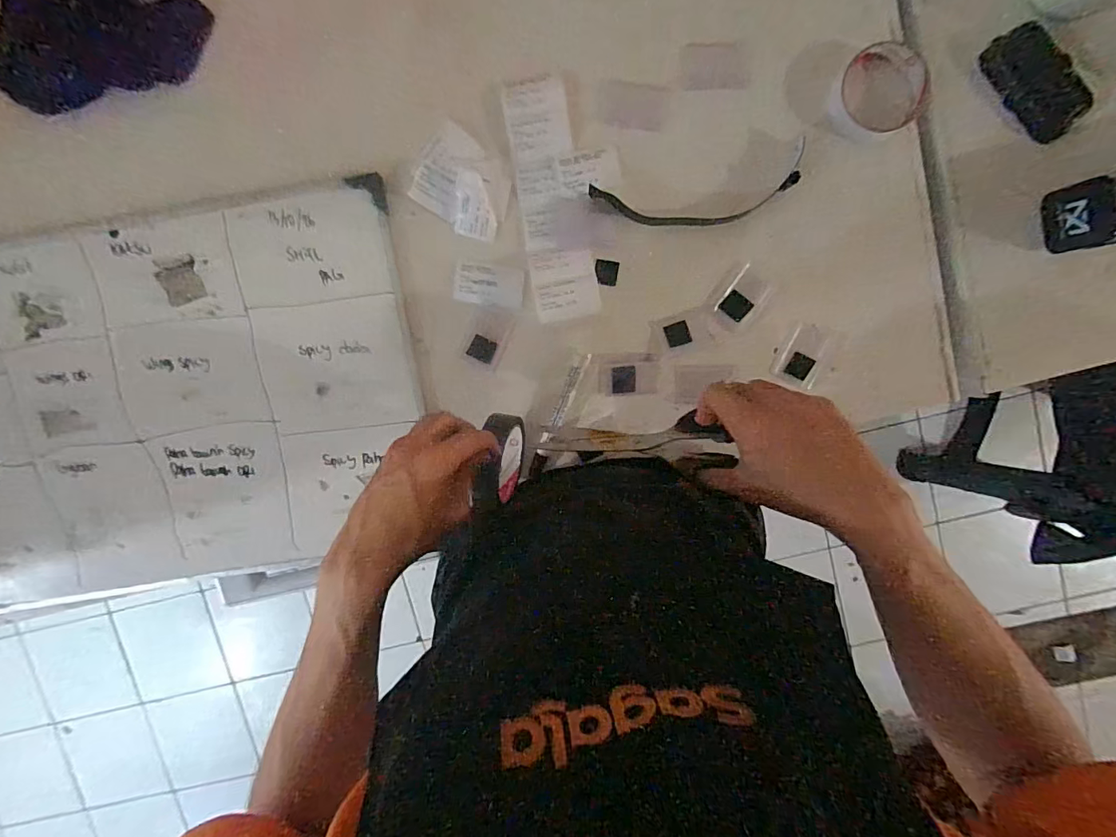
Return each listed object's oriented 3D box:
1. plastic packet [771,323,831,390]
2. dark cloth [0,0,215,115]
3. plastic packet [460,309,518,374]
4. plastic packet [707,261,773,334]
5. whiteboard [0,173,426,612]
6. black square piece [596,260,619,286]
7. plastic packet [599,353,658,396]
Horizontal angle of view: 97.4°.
[{"bbox_3d":[0.258,-0.068,0.520,0.047,0.008,0.064,21,98,-2],"label":"plastic packet"},{"bbox_3d":[-0.460,-0.385,0.486,0.207,0.019,0.112,-24,123,-3],"label":"dark cloth"},{"bbox_3d":[-0.075,-0.083,0.522,0.042,0.004,0.062,17,98,-2],"label":"plastic packet"},{"bbox_3d":[0.188,-0.124,0.508,0.045,0.004,0.065,34,97,-4],"label":"plastic packet"},{"bbox_3d":[-0.438,-0.009,0.532,0.574,0.012,0.386,-9,98,2],"label":"whiteboard"},{"bbox_3d":[0.051,-0.153,0.514,0.024,0.006,0.025,7,98,0],"label":"black square piece"},{"bbox_3d":[0.075,-0.048,0.524,0.061,0.004,0.043,-1,98,1],"label":"plastic packet"}]

